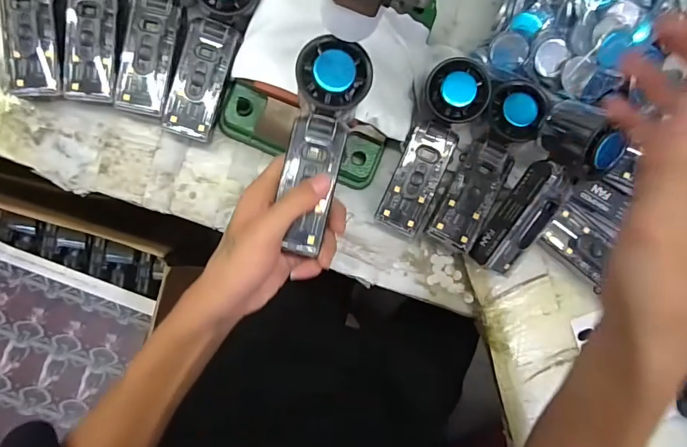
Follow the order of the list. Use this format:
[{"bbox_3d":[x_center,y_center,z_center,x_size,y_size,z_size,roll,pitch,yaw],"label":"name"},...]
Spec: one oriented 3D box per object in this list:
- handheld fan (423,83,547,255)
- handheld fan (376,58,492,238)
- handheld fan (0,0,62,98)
[{"bbox_3d":[0.133,-0.053,0.393,0.048,0.043,0.165,27,83,-6],"label":"handheld fan"},{"bbox_3d":[0.081,-0.069,0.394,0.051,0.026,0.164,23,97,-6],"label":"handheld fan"},{"bbox_3d":[-0.270,-0.194,0.366,0.054,0.036,0.164,-3,102,-8],"label":"handheld fan"}]

